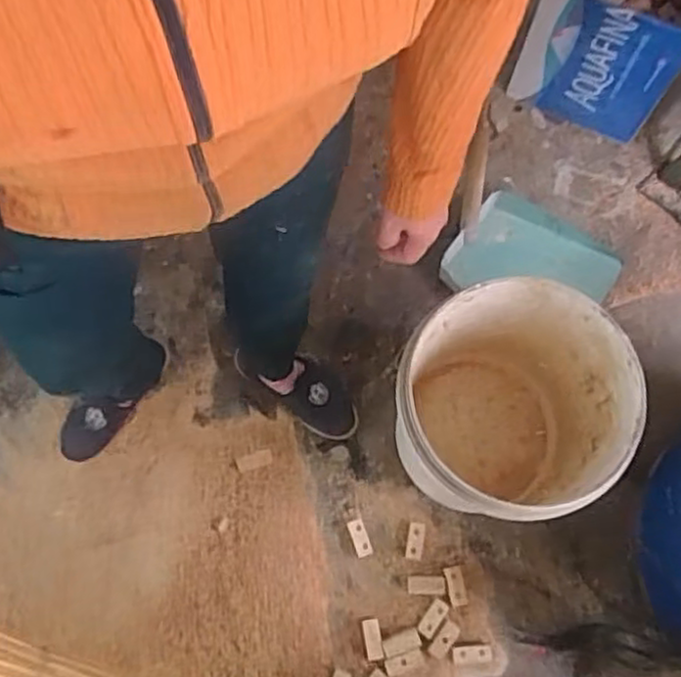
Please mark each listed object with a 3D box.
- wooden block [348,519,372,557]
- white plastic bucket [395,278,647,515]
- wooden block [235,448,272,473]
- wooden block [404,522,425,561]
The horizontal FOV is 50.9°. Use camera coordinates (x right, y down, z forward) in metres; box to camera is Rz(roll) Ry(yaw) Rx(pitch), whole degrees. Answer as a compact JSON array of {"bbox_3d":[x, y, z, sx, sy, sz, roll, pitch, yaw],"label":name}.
[{"bbox_3d":[0.032,0.336,1.206,0.026,0.014,0.061,-18,71,-5],"label":"wooden block"},{"bbox_3d":[0.239,0.124,1.094,0.303,0.368,0.303,0,73,-1],"label":"white plastic bucket"},{"bbox_3d":[-0.149,0.211,1.237,0.062,0.013,0.028,-16,71,-5],"label":"wooden block"},{"bbox_3d":[0.125,0.341,1.205,0.028,0.005,0.061,10,71,4],"label":"wooden block"}]

